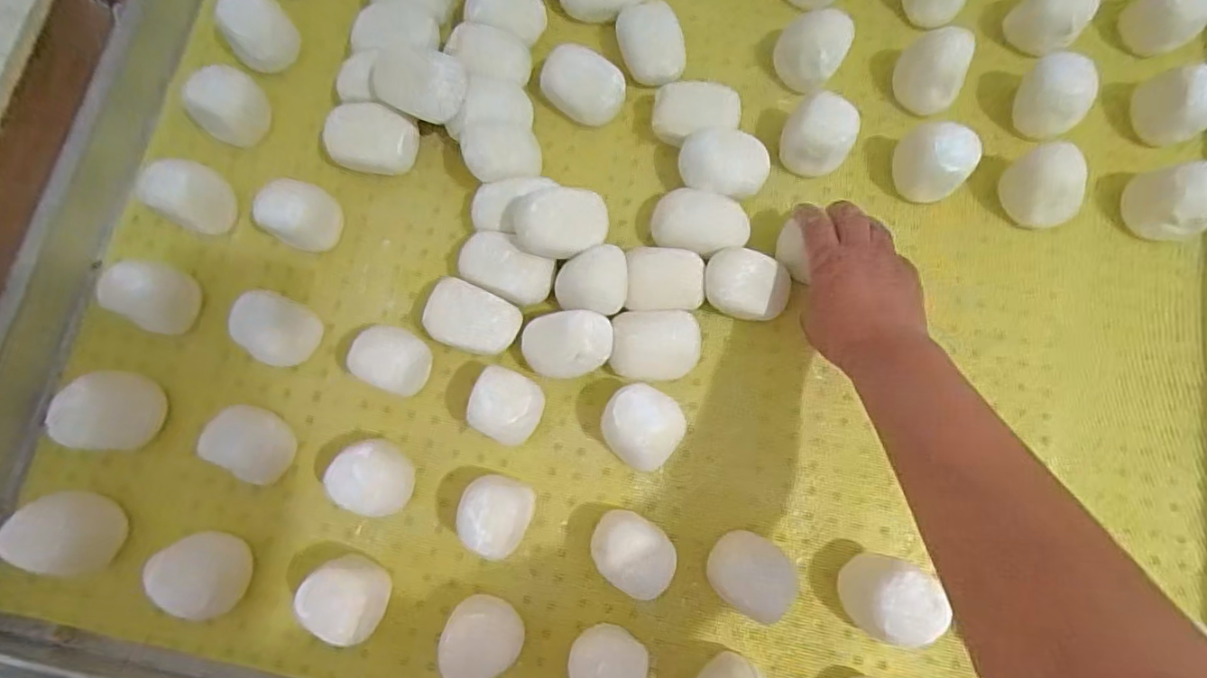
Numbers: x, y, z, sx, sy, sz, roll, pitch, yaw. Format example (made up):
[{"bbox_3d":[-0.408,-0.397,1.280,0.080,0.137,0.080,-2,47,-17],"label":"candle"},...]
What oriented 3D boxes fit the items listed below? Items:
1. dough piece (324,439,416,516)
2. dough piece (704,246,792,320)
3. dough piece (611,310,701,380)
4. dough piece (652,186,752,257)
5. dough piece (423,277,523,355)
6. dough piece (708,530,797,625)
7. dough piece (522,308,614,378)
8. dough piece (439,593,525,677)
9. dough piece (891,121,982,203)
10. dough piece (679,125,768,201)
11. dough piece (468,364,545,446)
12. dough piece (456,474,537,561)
[{"bbox_3d":[-0.175,0.104,0.443,0.054,0.057,0.055,0,78,1],"label":"dough piece"},{"bbox_3d":[0.115,-0.040,0.474,0.068,0.049,0.052,9,78,3],"label":"dough piece"},{"bbox_3d":[0.041,0.007,0.471,0.068,0.036,0.053,4,78,2],"label":"dough piece"},{"bbox_3d":[0.081,-0.093,0.494,0.078,0.046,0.046,12,79,3],"label":"dough piece"},{"bbox_3d":[-0.108,-0.014,0.473,0.078,0.044,0.051,24,79,5],"label":"dough piece"},{"bbox_3d":[0.105,0.173,0.434,0.062,0.049,0.056,29,80,6],"label":"dough piece"},{"bbox_3d":[-0.028,0.007,0.465,0.068,0.054,0.048,-2,78,-2],"label":"dough piece"},{"bbox_3d":[-0.085,0.216,0.425,0.052,0.054,0.056,0,78,-2],"label":"dough piece"},{"bbox_3d":[0.273,-0.146,0.491,0.049,0.059,0.062,-44,81,-8],"label":"dough piece"},{"bbox_3d":[0.101,-0.142,0.496,0.072,0.051,0.052,7,78,2],"label":"dough piece"},{"bbox_3d":[-0.073,0.053,0.453,0.048,0.063,0.050,24,78,3],"label":"dough piece"},{"bbox_3d":[-0.081,0.133,0.439,0.053,0.061,0.056,0,78,-2],"label":"dough piece"}]

